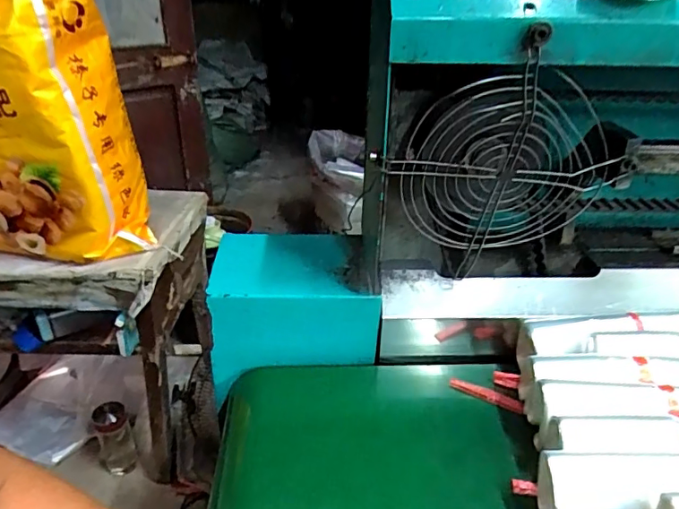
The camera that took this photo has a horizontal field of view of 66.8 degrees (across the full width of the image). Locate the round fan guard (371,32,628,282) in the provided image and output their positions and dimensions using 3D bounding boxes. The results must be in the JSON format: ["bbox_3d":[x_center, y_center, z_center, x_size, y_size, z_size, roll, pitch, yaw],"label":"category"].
[{"bbox_3d":[0.139,-0.074,0.445,0.168,0.175,0.026,-34,37,21],"label":"round fan guard"}]

